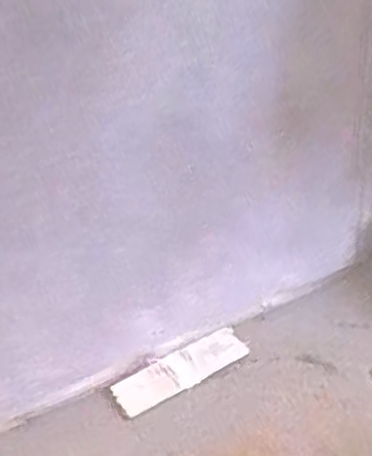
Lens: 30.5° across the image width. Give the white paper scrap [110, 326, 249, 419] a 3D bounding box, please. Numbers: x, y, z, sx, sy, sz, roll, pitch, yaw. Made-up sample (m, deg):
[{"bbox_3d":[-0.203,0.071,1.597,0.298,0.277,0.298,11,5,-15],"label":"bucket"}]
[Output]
[{"bbox_3d":[-0.005,0.151,0.723,0.144,0.005,0.041,-25,61,-16],"label":"white paper scrap"}]

